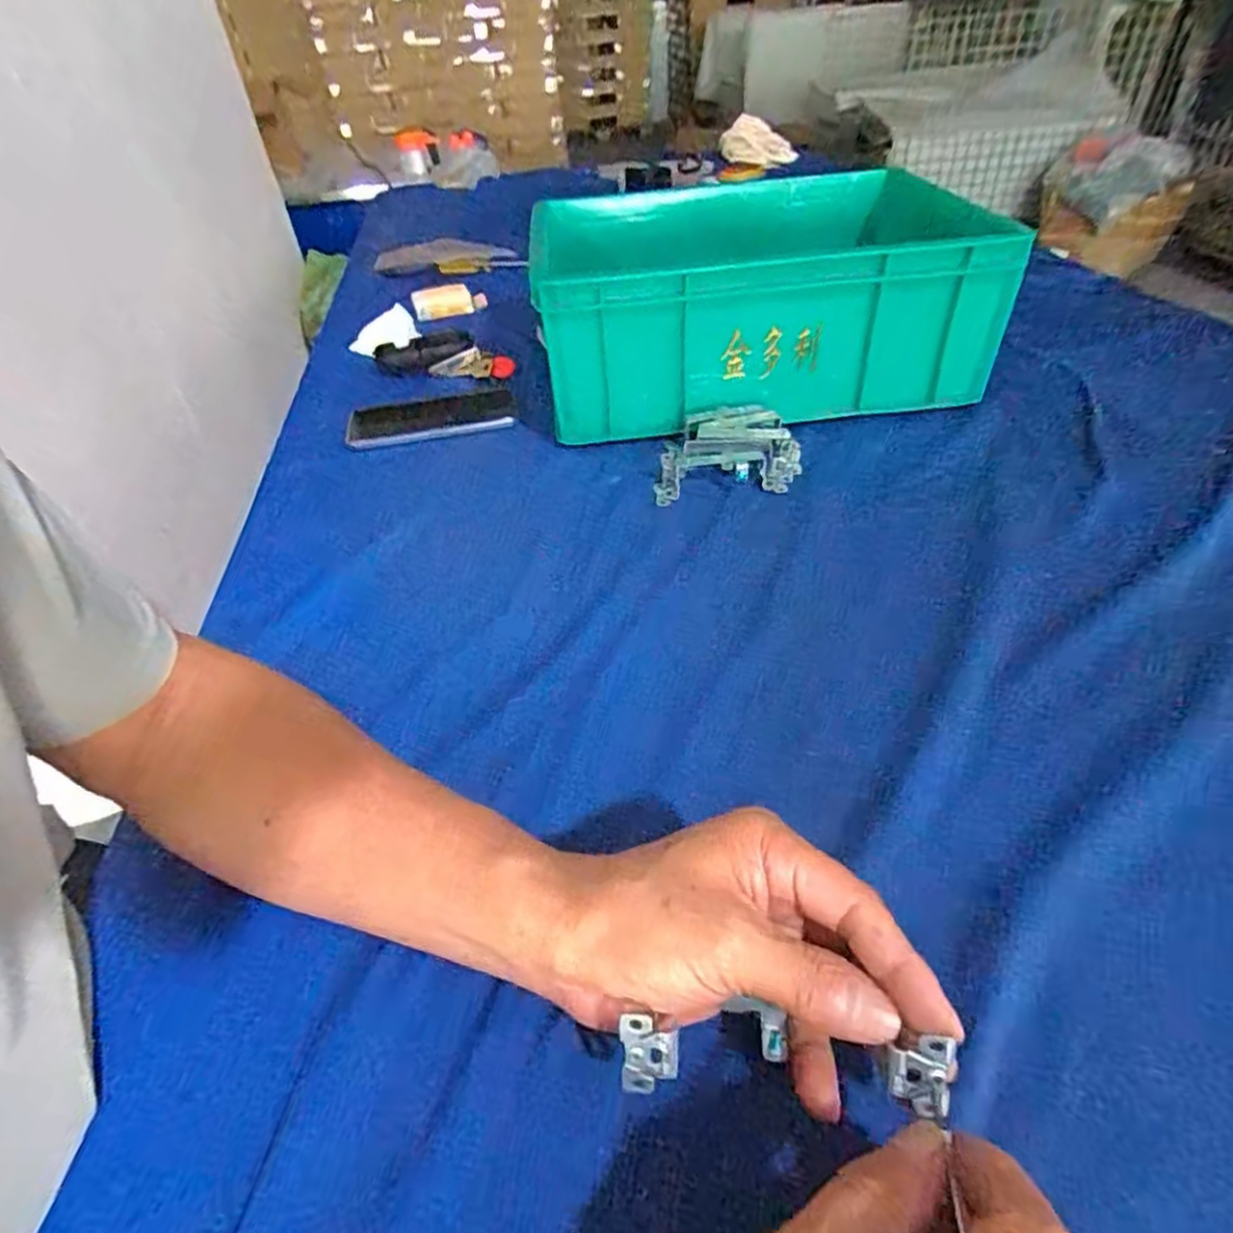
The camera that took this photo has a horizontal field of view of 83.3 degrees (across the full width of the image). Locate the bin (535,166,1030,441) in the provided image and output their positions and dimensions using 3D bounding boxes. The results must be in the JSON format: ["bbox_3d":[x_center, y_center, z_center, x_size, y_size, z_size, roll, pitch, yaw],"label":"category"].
[{"bbox_3d":[0.139,-0.331,0.704,0.421,0.153,0.318,-6,41,-1],"label":"bin"}]

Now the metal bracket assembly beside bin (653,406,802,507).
[{"bbox_3d":[0.096,-0.137,0.590,0.116,0.042,0.103,6,42,13],"label":"metal bracket assembly beside bin"}]

